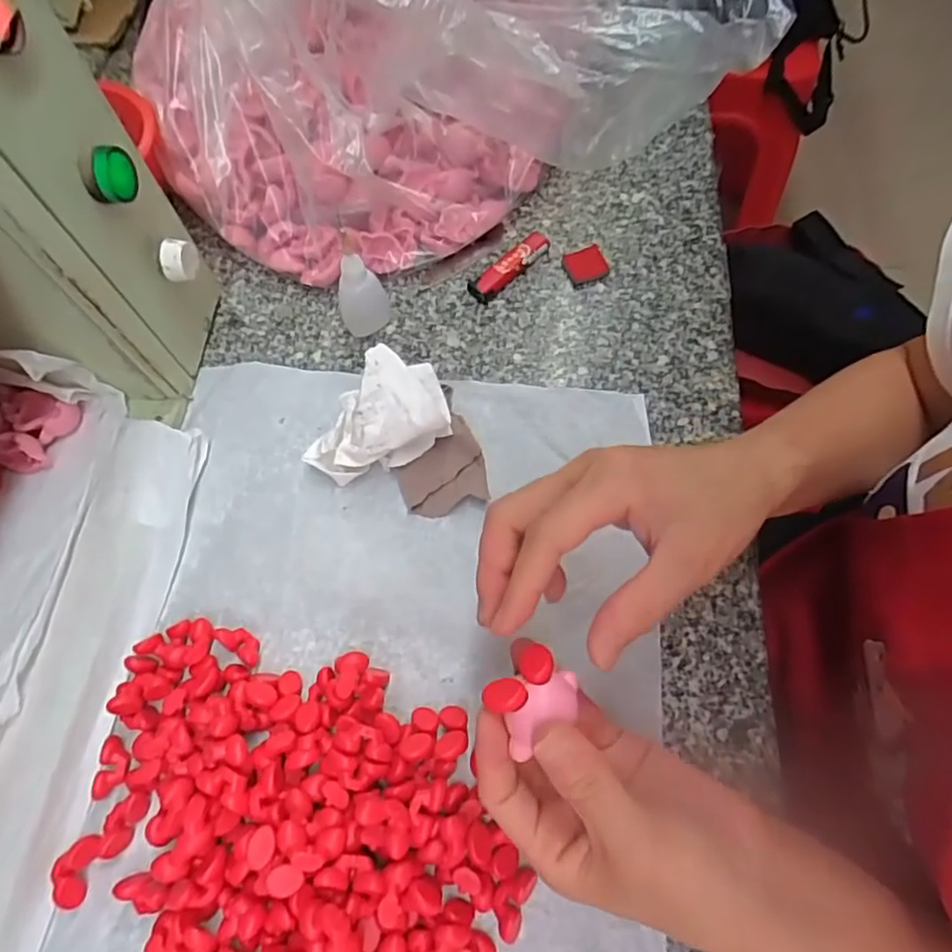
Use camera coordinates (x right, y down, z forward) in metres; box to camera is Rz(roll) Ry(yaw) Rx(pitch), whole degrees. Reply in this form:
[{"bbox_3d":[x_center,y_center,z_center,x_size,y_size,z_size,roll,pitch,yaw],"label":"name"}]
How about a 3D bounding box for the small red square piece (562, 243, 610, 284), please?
[{"bbox_3d":[0.085,-0.164,0.467,0.032,0.007,0.032,-21,65,-7],"label":"small red square piece"}]

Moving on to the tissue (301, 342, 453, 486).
[{"bbox_3d":[-0.068,-0.037,0.390,0.096,0.049,0.064,-23,66,-8],"label":"tissue"}]

